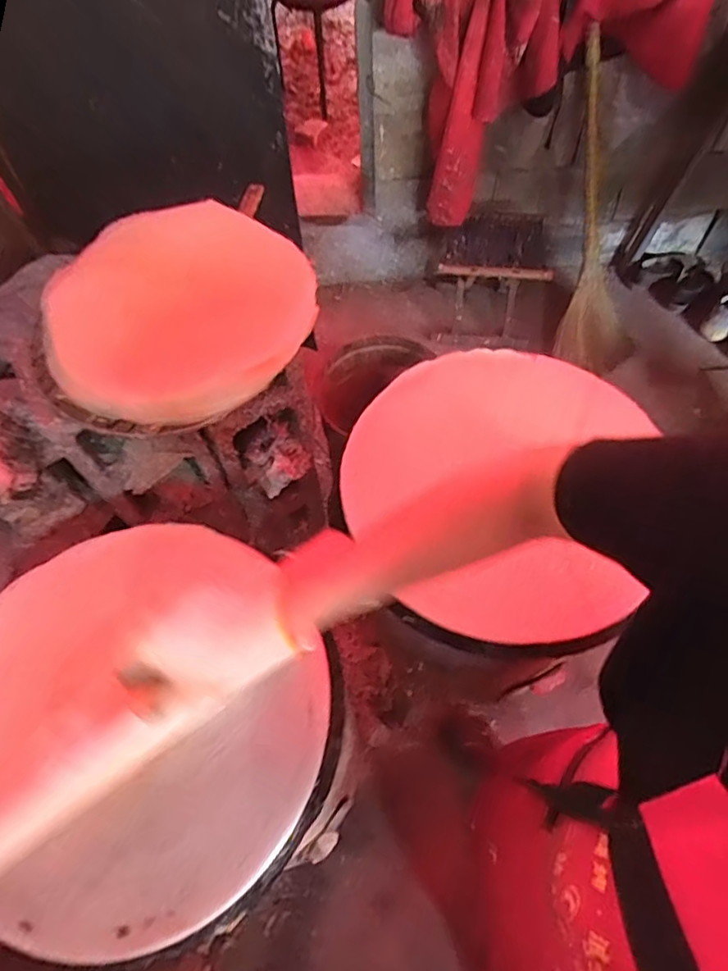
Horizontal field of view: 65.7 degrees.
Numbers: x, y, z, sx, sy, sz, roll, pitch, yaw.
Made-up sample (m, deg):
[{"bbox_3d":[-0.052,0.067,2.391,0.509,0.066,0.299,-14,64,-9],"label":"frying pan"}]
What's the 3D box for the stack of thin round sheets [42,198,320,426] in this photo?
[{"bbox_3d":[-0.254,-0.245,0.784,0.326,0.030,0.357,35,70,10],"label":"stack of thin round sheets"}]

